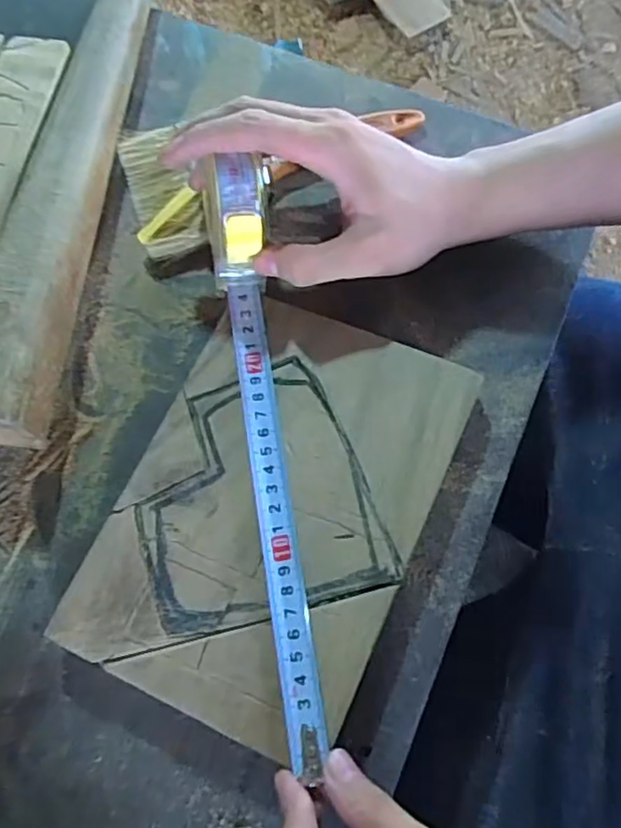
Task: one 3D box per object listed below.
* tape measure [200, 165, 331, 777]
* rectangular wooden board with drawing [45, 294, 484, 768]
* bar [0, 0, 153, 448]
[{"bbox_3d":[-0.020,0.016,0.314,0.030,0.046,0.285,-8,79,-2],"label":"tape measure"},{"bbox_3d":[-0.017,0.047,0.326,0.141,0.028,0.203,24,74,8],"label":"rectangular wooden board with drawing"},{"bbox_3d":[-0.143,-0.157,0.386,0.048,0.050,0.362,6,72,2],"label":"bar"}]

